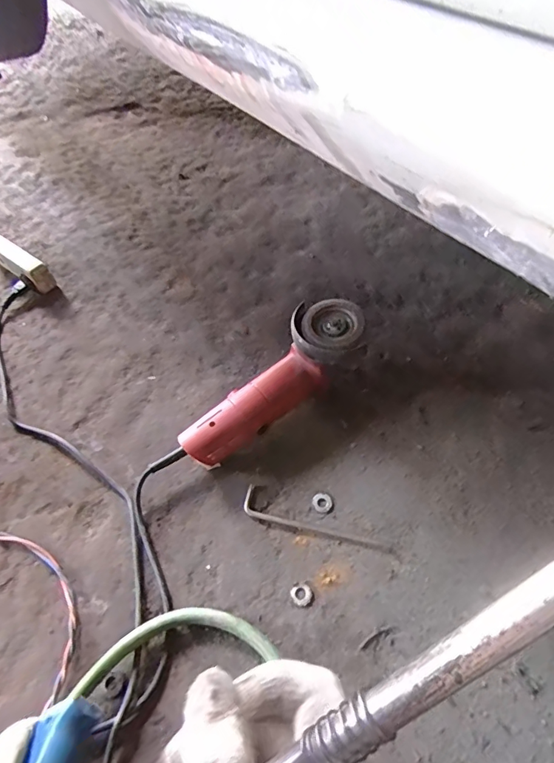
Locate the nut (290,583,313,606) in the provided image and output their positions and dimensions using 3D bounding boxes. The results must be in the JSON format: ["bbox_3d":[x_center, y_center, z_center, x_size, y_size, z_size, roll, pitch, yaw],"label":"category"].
[{"bbox_3d":[0.027,0.236,0.509,0.023,0.004,0.022,-2,57,3],"label":"nut"}]

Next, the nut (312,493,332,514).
[{"bbox_3d":[0.056,0.149,0.567,0.024,0.004,0.024,-2,57,3],"label":"nut"}]

